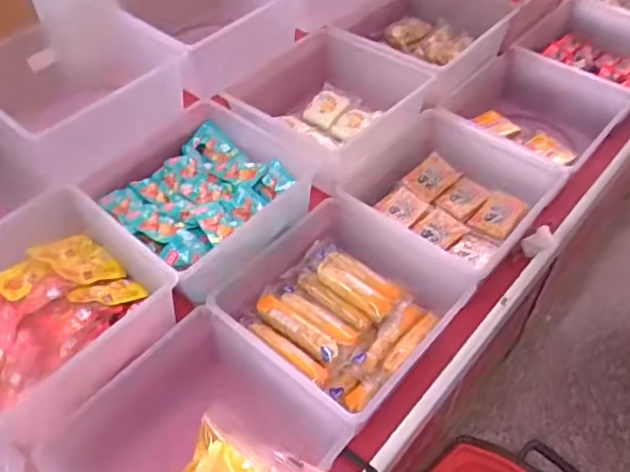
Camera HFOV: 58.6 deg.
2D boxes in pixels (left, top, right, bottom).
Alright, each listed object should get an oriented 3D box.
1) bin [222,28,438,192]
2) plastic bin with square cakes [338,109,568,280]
[{"bbox_3d":[0.011,-0.241,1.076,0.311,0.141,0.329,32,59,26],"label":"bin"},{"bbox_3d":[0.235,-0.072,0.991,0.280,0.099,0.310,35,60,27],"label":"plastic bin with square cakes"}]

